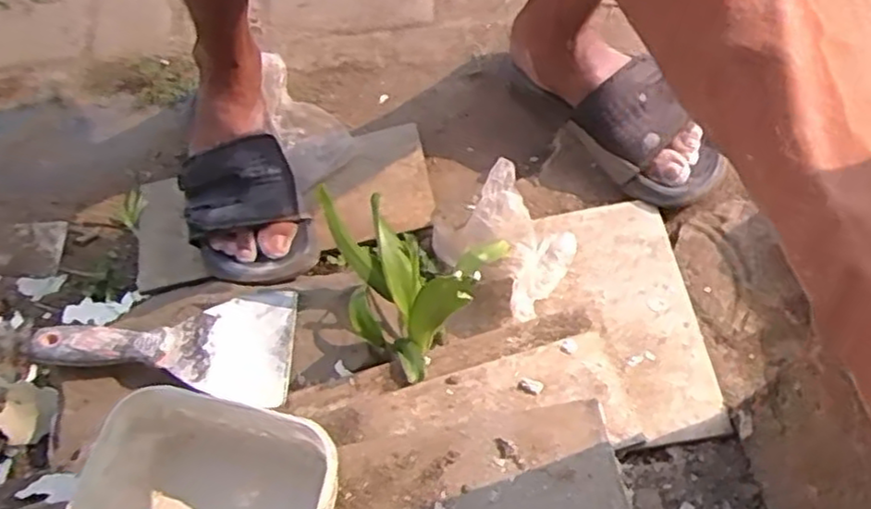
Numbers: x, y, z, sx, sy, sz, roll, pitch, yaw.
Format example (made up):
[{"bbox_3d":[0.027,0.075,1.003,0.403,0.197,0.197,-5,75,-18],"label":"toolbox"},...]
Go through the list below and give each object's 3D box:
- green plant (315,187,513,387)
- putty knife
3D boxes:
[{"bbox_3d":[-0.037,0.017,0.589,0.140,0.149,0.138,18,66,10],"label":"green plant"},{"bbox_3d":[-0.216,0.067,0.578,0.203,0.018,0.092,3,64,3],"label":"putty knife"}]

